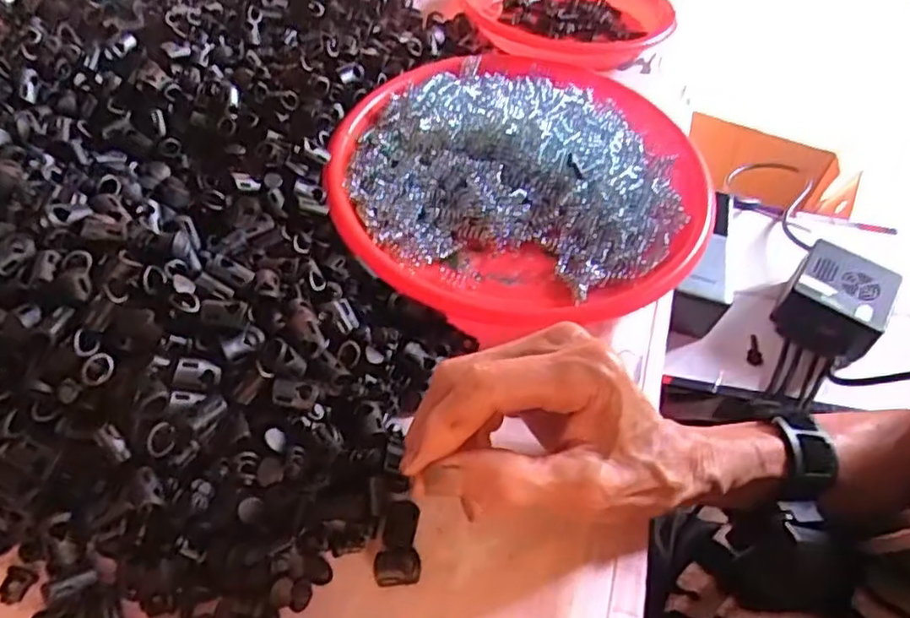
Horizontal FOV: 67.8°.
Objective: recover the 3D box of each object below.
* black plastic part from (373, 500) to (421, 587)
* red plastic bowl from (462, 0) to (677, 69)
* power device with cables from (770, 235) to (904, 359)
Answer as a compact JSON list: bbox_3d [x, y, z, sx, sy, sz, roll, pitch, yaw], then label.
[{"bbox_3d":[-0.025,0.100,0.293,0.019,0.007,0.036,1,53,-5],"label":"black plastic part"},{"bbox_3d":[0.088,-0.232,0.529,0.157,0.040,0.167,2,53,-3],"label":"red plastic bowl"},{"bbox_3d":[0.316,-0.008,0.561,0.072,0.045,0.086,31,57,18],"label":"power device with cables"}]

